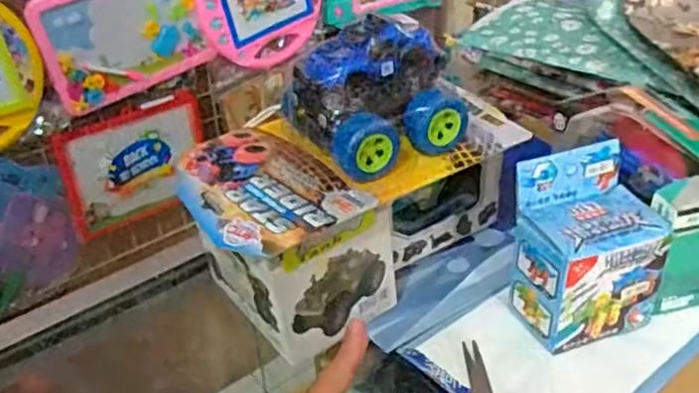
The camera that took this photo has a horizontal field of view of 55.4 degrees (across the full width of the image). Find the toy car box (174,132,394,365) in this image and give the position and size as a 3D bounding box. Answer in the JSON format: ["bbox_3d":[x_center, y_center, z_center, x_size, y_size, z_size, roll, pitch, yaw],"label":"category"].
[{"bbox_3d":[-0.050,0.026,0.434,0.098,0.091,0.132,-27,41,-30],"label":"toy car box"}]

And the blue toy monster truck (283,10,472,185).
[{"bbox_3d":[0.016,-0.066,0.408,0.094,0.072,0.069,-20,37,-22],"label":"blue toy monster truck"}]

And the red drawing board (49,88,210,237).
[{"bbox_3d":[-0.425,-0.062,1.342,0.290,0.234,0.019,-28,41,-31],"label":"red drawing board"}]

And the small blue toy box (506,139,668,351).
[{"bbox_3d":[0.141,0.030,0.402,0.077,0.096,0.060,-13,35,-13],"label":"small blue toy box"}]

